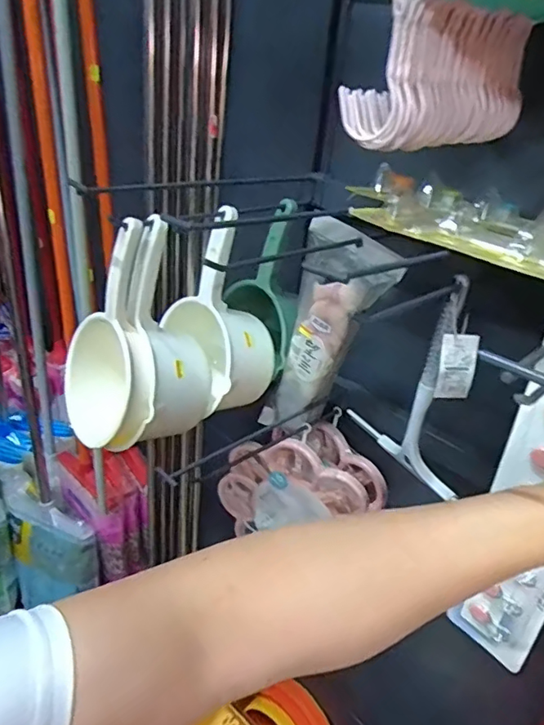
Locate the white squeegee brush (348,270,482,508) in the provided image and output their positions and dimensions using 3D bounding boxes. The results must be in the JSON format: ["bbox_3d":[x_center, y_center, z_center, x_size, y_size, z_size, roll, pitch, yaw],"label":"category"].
[{"bbox_3d":[0.152,0.015,0.563,0.034,0.224,0.134,-16,35,-34],"label":"white squeegee brush"}]

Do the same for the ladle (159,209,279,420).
[{"bbox_3d":[-0.059,-0.059,0.717,0.122,0.242,0.126,-11,33,-27],"label":"ladle"}]

